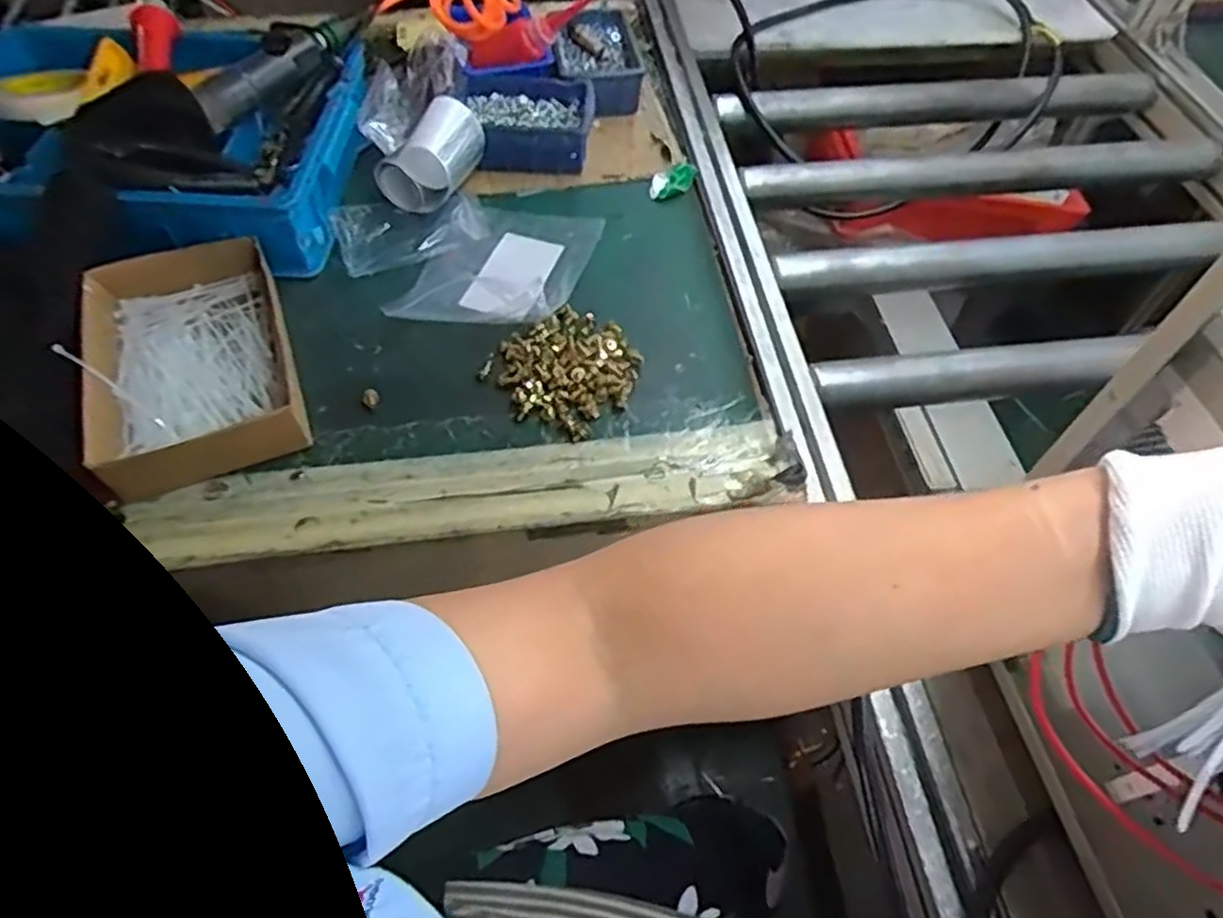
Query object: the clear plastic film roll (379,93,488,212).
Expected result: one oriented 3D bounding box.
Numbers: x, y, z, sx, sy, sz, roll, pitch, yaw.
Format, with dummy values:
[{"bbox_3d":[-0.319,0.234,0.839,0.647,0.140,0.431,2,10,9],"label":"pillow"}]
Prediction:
[{"bbox_3d":[-0.170,-0.292,0.712,0.070,0.070,0.099,17,57,11],"label":"clear plastic film roll"}]

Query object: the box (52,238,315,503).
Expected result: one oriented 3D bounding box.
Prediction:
[{"bbox_3d":[-0.341,-0.087,0.596,0.149,0.038,0.220,-20,58,-14],"label":"box"}]

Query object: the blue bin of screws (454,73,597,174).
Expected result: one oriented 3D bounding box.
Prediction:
[{"bbox_3d":[-0.091,-0.345,0.764,0.141,0.048,0.095,3,56,1],"label":"blue bin of screws"}]

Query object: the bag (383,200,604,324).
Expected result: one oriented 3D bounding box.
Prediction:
[{"bbox_3d":[-0.100,-0.187,0.667,0.142,0.051,0.184,14,57,9],"label":"bag"}]

